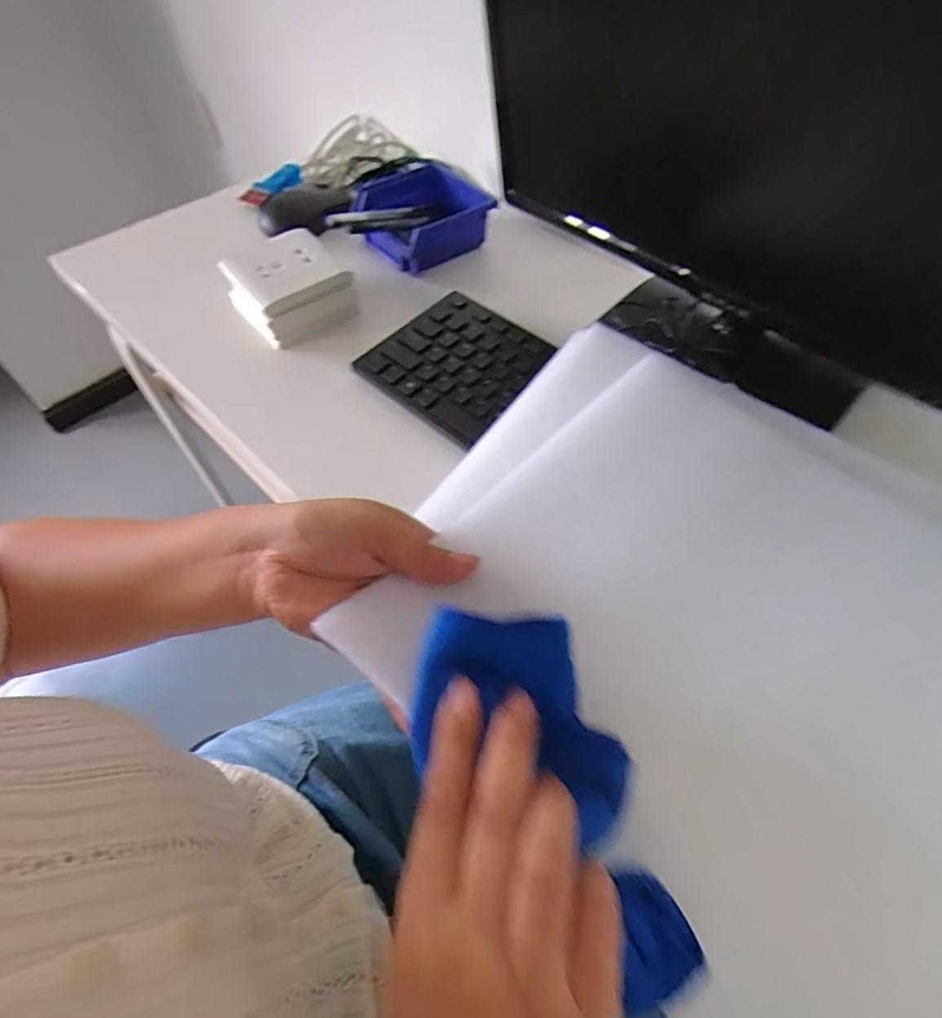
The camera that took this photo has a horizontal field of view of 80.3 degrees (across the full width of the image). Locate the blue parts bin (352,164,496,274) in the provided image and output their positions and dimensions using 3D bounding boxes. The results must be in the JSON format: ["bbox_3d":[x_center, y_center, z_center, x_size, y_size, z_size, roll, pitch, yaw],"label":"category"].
[{"bbox_3d":[-0.046,-0.294,0.561,0.116,0.058,0.115,-23,58,-12],"label":"blue parts bin"}]

